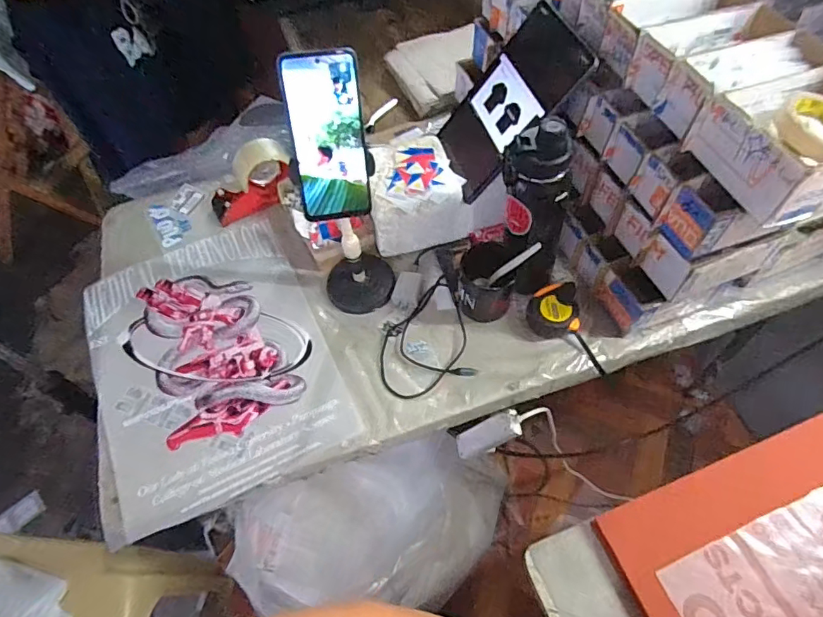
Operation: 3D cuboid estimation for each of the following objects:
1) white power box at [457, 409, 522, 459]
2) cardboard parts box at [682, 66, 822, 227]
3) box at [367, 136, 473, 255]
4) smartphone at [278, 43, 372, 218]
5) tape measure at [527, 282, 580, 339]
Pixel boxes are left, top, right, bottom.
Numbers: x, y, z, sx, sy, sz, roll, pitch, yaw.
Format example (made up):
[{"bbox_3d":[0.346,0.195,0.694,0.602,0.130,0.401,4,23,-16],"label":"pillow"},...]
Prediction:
[{"bbox_3d":[0.120,0.196,0.798,0.027,0.129,0.042,17,52,-26],"label":"white power box"},{"bbox_3d":[0.411,-0.178,0.536,0.168,0.075,0.141,-17,57,-8],"label":"cardboard parts box"},{"bbox_3d":[0.004,-0.189,0.831,0.156,0.110,0.154,-15,57,-7],"label":"box"},{"bbox_3d":[-0.085,-0.174,0.524,0.074,0.166,0.007,-9,29,-10],"label":"smartphone"},{"bbox_3d":[0.206,0.006,0.732,0.071,0.050,0.078,-2,56,2],"label":"tape measure"}]

